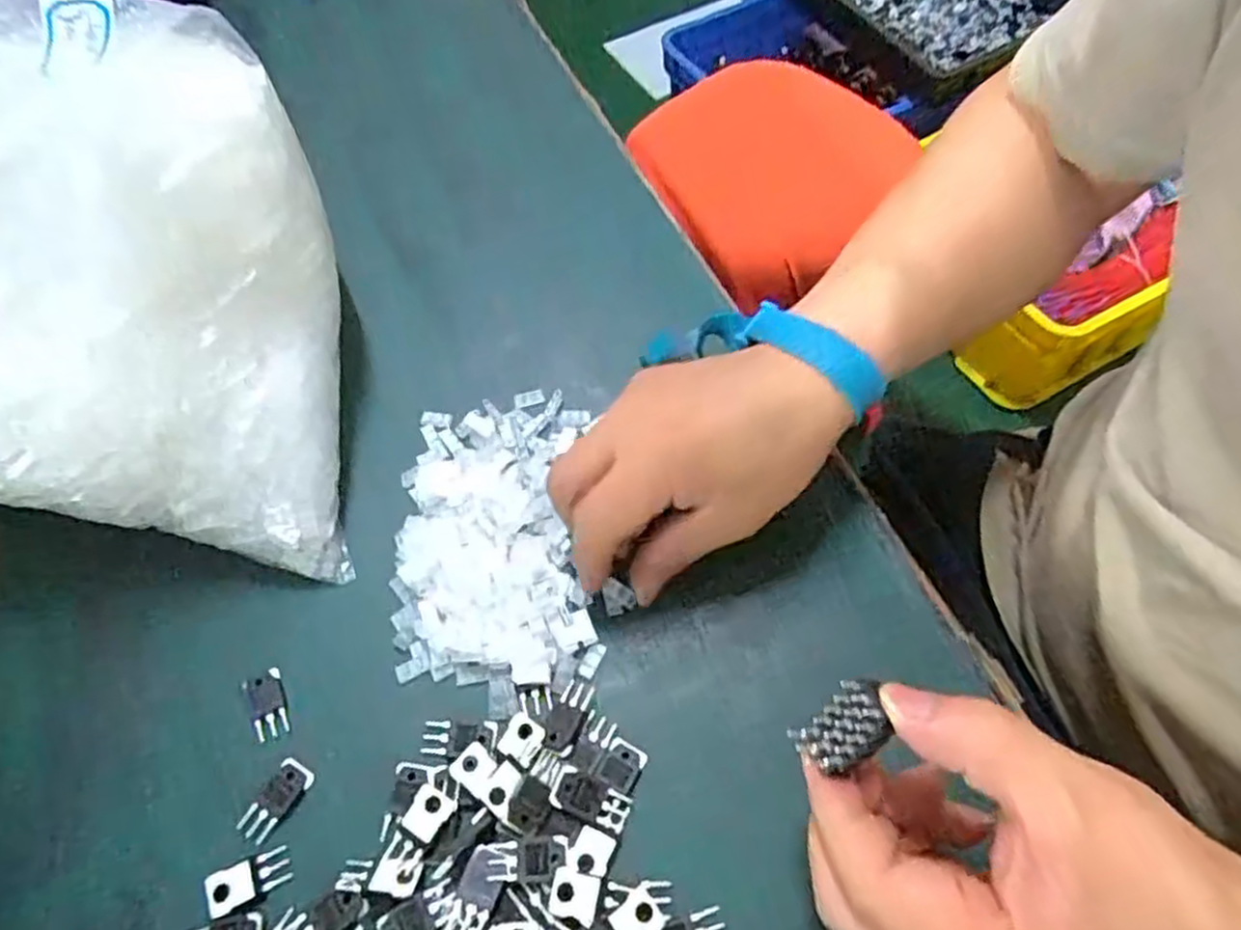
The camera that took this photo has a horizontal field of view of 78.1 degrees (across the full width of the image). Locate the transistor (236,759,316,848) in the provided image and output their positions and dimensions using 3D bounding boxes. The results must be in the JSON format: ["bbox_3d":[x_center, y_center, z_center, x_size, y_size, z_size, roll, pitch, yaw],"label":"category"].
[{"bbox_3d":[-0.142,0.137,0.312,0.016,0.004,0.031,29,66,18],"label":"transistor"}]

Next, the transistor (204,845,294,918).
[{"bbox_3d":[-0.145,0.162,0.298,0.031,0.004,0.016,-19,61,-7],"label":"transistor"}]

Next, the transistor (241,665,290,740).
[{"bbox_3d":[-0.155,0.104,0.333,0.015,0.004,0.030,-24,62,-10],"label":"transistor"}]

